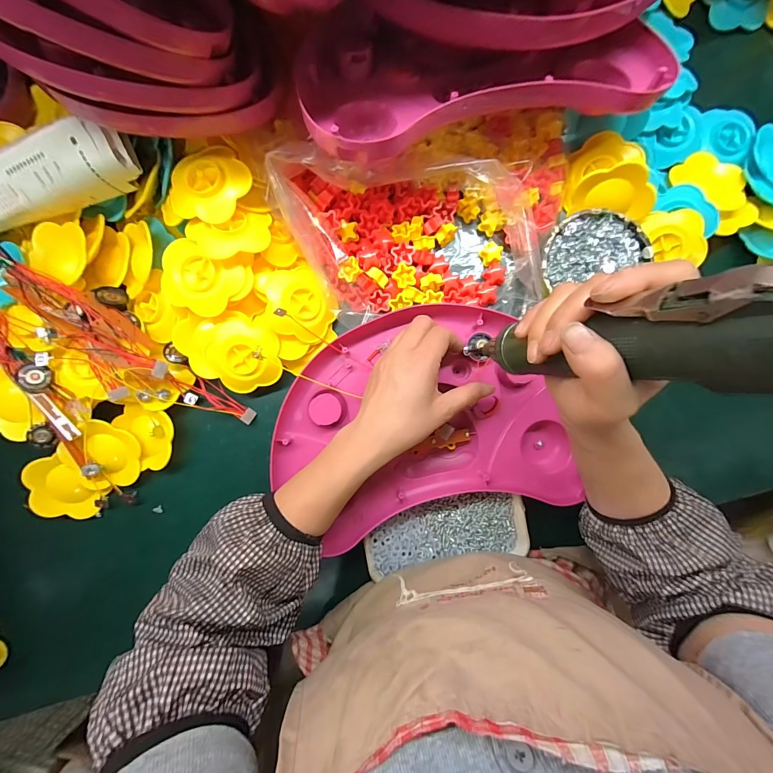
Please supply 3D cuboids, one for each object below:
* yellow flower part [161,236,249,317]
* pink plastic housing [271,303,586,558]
[{"bbox_3d":[-0.184,-0.104,0.337,0.079,0.017,0.063,25,96,-12],"label":"yellow flower part"},{"bbox_3d":[0.041,0.032,0.359,0.324,0.035,0.226,-12,88,-1],"label":"pink plastic housing"}]

